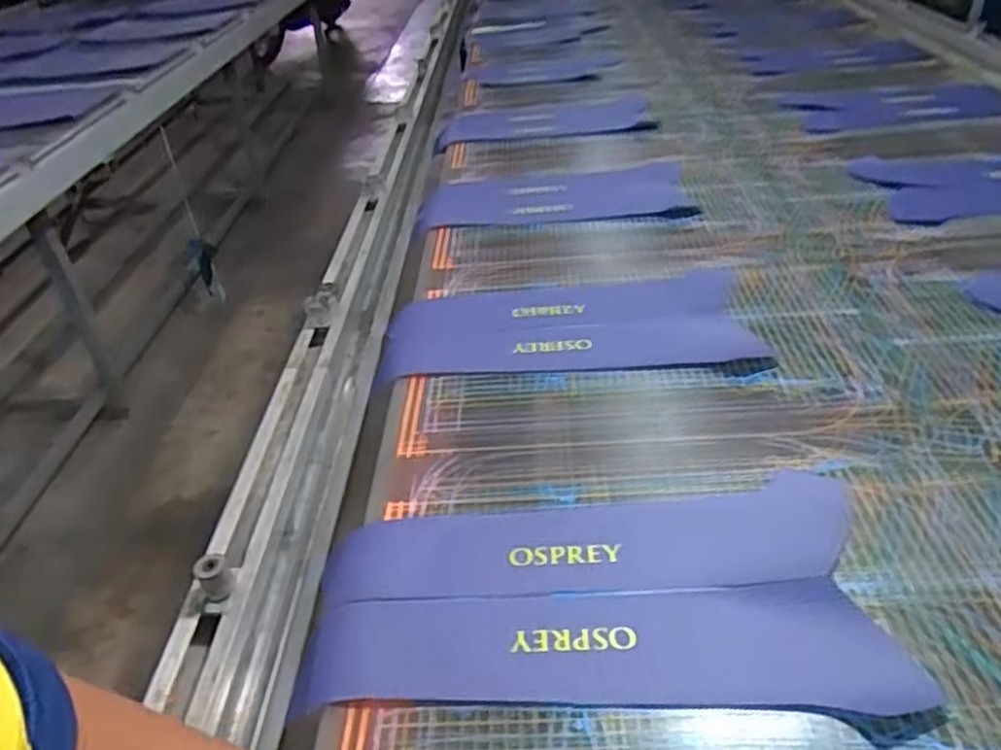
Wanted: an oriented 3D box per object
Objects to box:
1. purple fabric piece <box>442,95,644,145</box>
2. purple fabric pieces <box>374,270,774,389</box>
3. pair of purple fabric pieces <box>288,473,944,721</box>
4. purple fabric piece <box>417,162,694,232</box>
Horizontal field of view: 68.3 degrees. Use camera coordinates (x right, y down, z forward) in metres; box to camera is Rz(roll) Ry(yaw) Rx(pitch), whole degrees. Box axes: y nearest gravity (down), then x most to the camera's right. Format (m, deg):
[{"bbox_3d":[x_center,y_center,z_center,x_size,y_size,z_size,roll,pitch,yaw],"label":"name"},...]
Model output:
[{"bbox_3d":[0.104,-0.594,1.713,0.480,0.025,0.222,1,37,10],"label":"purple fabric piece"},{"bbox_3d":[0.075,-0.061,0.924,0.443,0.014,0.210,-5,36,2],"label":"purple fabric pieces"},{"bbox_3d":[0.071,0.174,0.593,0.438,0.008,0.204,-4,36,3],"label":"pair of purple fabric pieces"},{"bbox_3d":[0.091,-0.319,1.294,0.450,0.017,0.211,-4,36,3],"label":"purple fabric piece"}]

